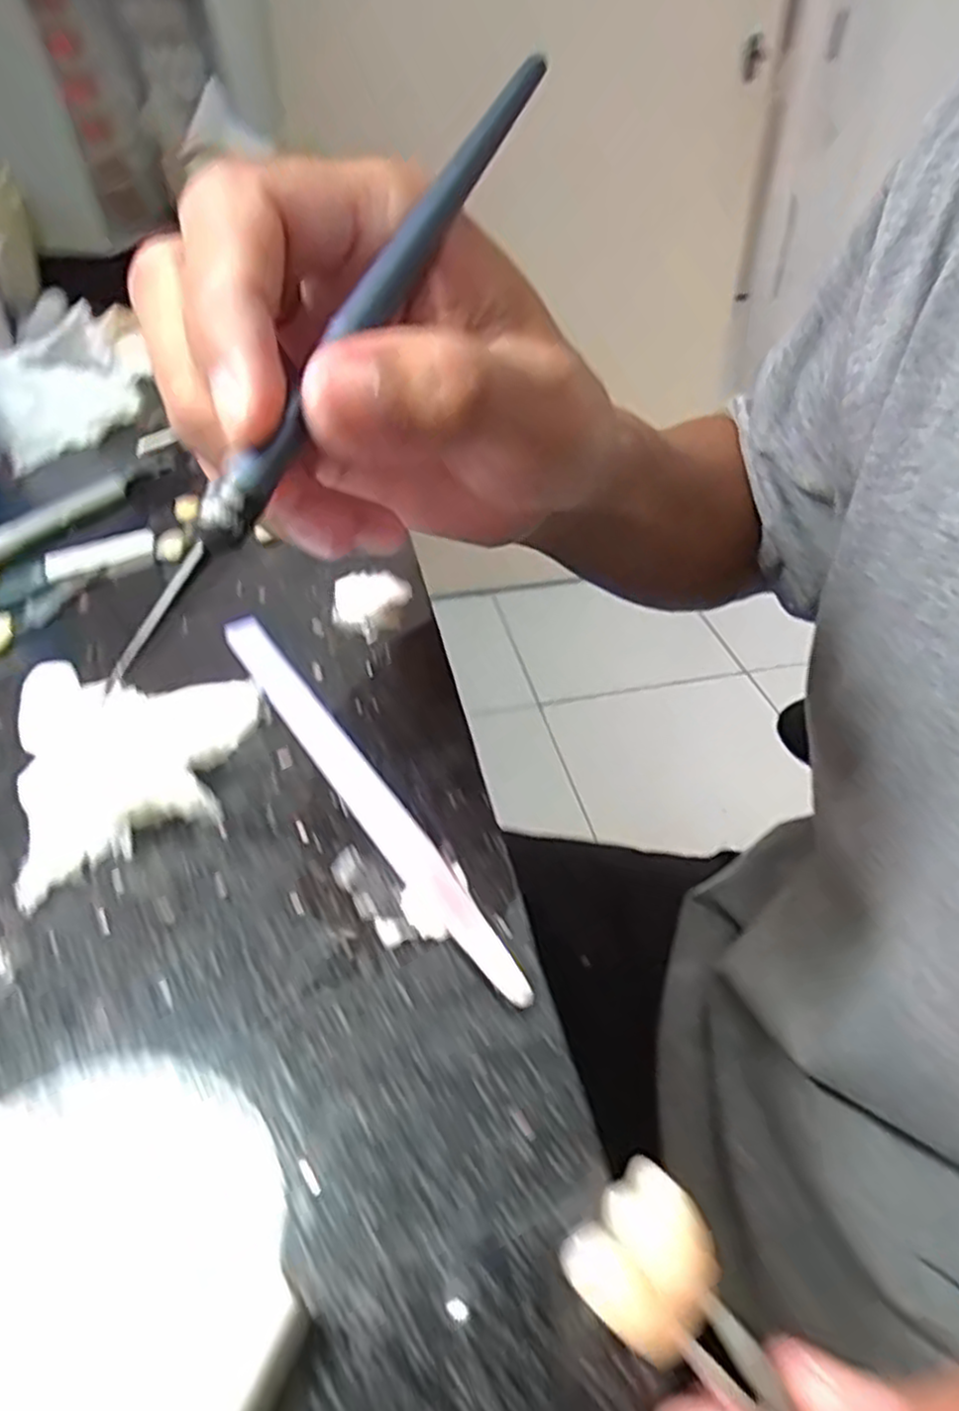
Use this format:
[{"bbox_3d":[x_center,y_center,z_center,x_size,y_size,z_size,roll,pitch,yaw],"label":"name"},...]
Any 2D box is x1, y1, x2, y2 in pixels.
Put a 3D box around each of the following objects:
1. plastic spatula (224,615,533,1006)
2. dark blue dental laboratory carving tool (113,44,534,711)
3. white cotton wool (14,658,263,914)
[{"bbox_3d":[-0.034,0.012,0.184,0.011,0.004,0.150,-24,45,-23],"label":"plastic spatula"},{"bbox_3d":[-0.023,-0.069,0.141,0.006,0.008,0.153,19,71,23],"label":"dark blue dental laboratory carving tool"},{"bbox_3d":[-0.076,0.010,0.174,0.052,0.021,0.054,-15,42,-17],"label":"white cotton wool"}]

